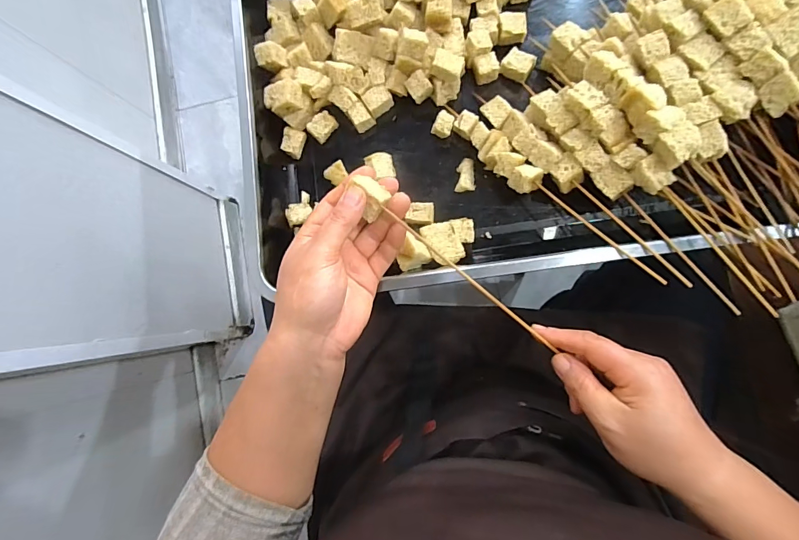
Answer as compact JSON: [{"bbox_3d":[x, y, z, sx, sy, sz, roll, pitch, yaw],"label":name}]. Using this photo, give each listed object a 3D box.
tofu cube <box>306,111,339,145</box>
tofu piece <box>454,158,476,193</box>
[{"bbox_3d":[-0.088,-0.163,0.462,0.022,0.018,0.031,40,90,7],"label":"tofu cube"},{"bbox_3d":[0.073,-0.105,0.450,0.021,0.007,0.037,-2,85,5],"label":"tofu piece"}]

